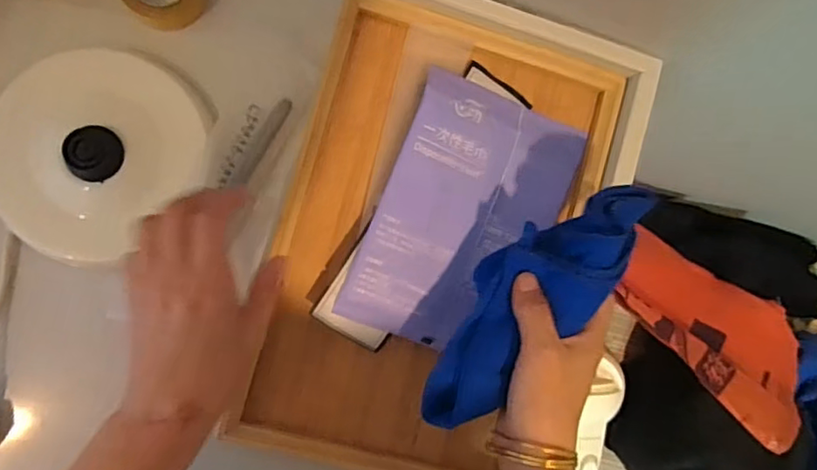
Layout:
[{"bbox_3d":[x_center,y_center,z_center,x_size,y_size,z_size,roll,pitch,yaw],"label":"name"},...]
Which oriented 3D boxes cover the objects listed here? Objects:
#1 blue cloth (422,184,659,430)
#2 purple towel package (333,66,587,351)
[{"bbox_3d":[0.071,0.037,0.360,0.059,0.048,0.180,42,96,-5],"label":"blue cloth"},{"bbox_3d":[0.044,-0.011,0.430,0.130,0.025,0.188,22,86,-7],"label":"purple towel package"}]

